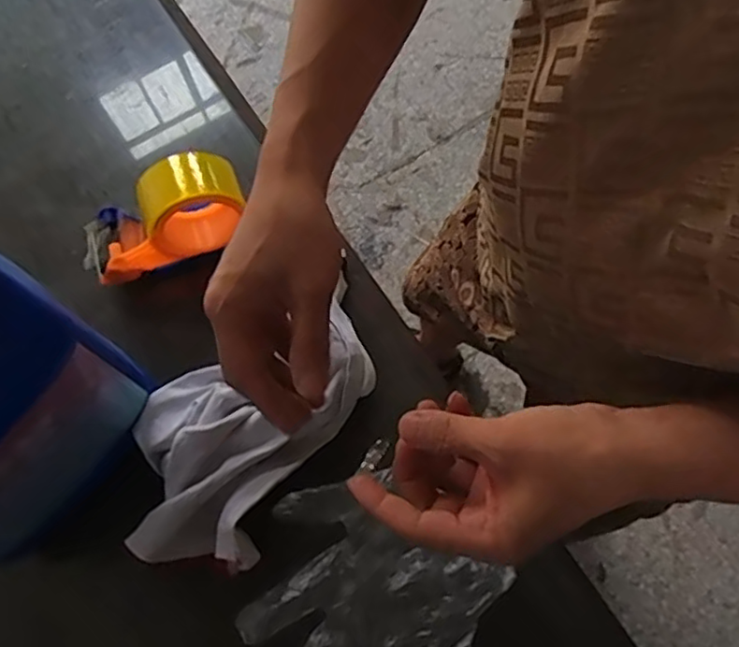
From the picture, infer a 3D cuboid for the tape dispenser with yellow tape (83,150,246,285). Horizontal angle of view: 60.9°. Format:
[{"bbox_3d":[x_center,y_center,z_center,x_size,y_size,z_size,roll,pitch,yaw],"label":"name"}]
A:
[{"bbox_3d":[-0.195,-0.099,0.587,0.154,0.096,0.062,-19,69,-5],"label":"tape dispenser with yellow tape"}]

